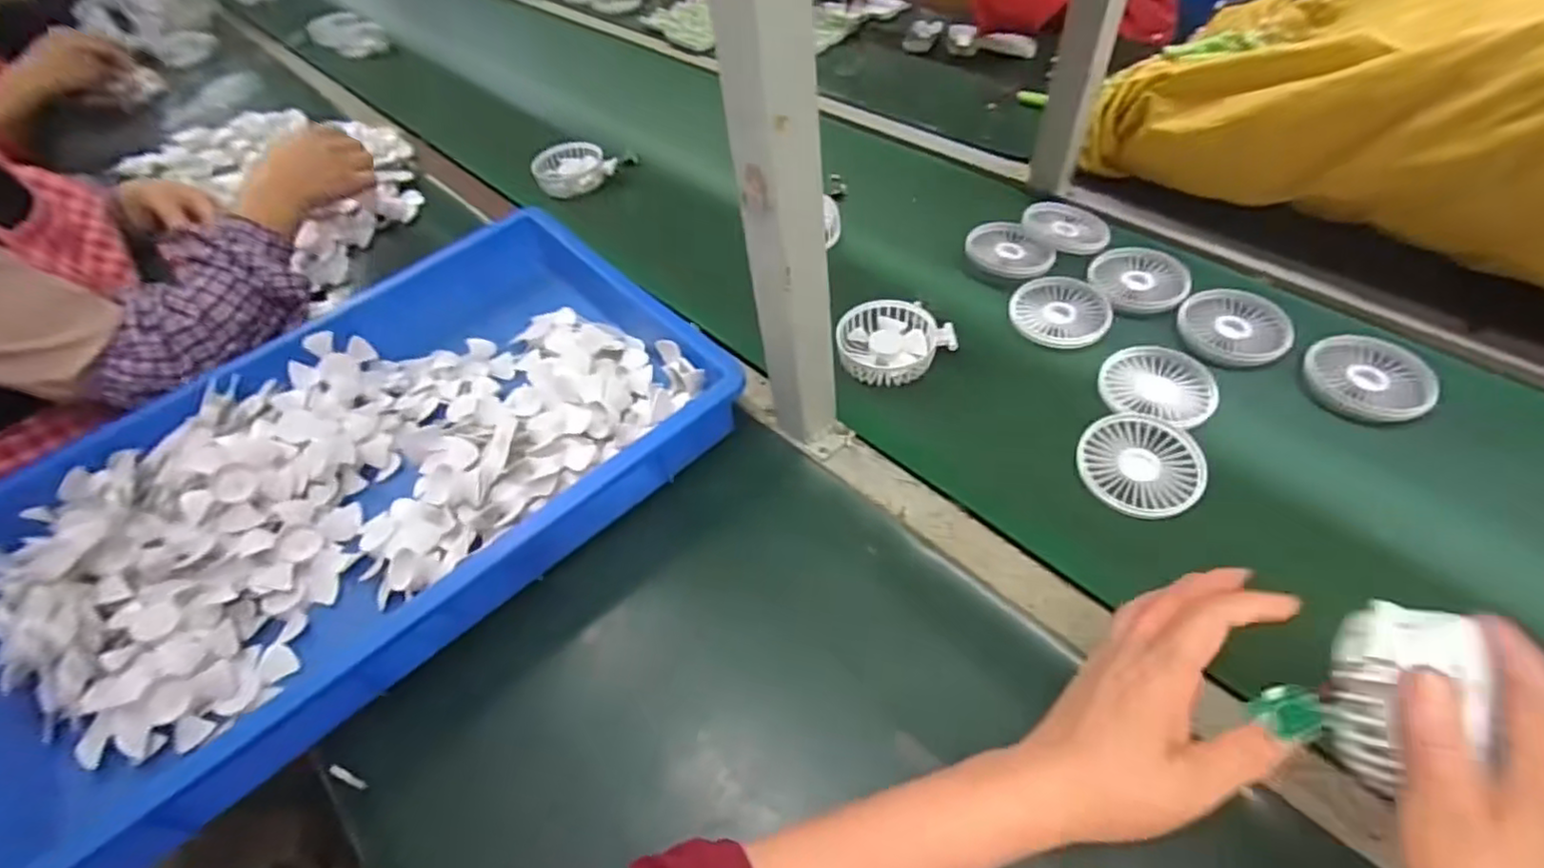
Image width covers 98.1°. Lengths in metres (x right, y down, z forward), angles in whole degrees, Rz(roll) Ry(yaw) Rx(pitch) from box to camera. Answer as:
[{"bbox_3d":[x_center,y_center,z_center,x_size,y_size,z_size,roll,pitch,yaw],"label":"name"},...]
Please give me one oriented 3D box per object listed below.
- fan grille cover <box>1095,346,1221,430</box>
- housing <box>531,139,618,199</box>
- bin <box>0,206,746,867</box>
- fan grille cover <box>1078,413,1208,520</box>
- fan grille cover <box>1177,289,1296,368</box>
[{"bbox_3d":[0.323,-0.041,0.561,0.087,0.008,0.083,18,54,20],"label":"fan grille cover"},{"bbox_3d":[-0.262,-0.347,0.877,0.092,0.041,0.086,-38,56,-24],"label":"housing"},{"bbox_3d":[-0.346,0.025,0.556,0.552,0.077,0.384,-36,55,-22],"label":"bin"},{"bbox_3d":[0.284,0.022,0.518,0.088,0.014,0.088,-1,50,5],"label":"fan grille cover"},{"bbox_3d":[0.416,-0.097,0.606,0.087,0.019,0.087,6,51,11],"label":"fan grille cover"}]

